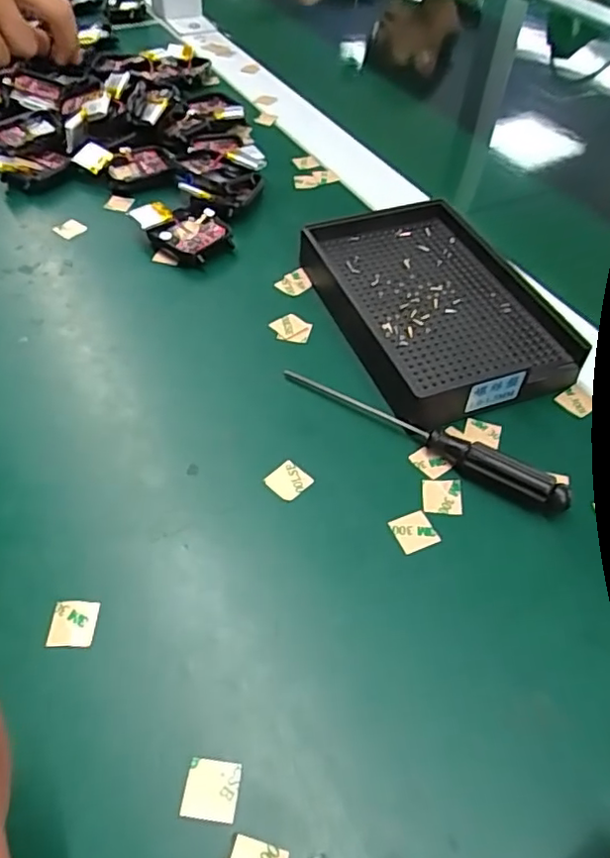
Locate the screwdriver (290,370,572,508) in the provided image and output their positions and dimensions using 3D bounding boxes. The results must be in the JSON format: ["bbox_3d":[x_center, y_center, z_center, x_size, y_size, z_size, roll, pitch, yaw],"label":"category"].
[{"bbox_3d":[0.047,0.001,0.259,0.130,0.015,0.009,29,56,20],"label":"screwdriver"}]

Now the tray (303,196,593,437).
[{"bbox_3d":[0.065,-0.065,0.309,0.094,0.021,0.139,-16,53,-14],"label":"tray"}]

